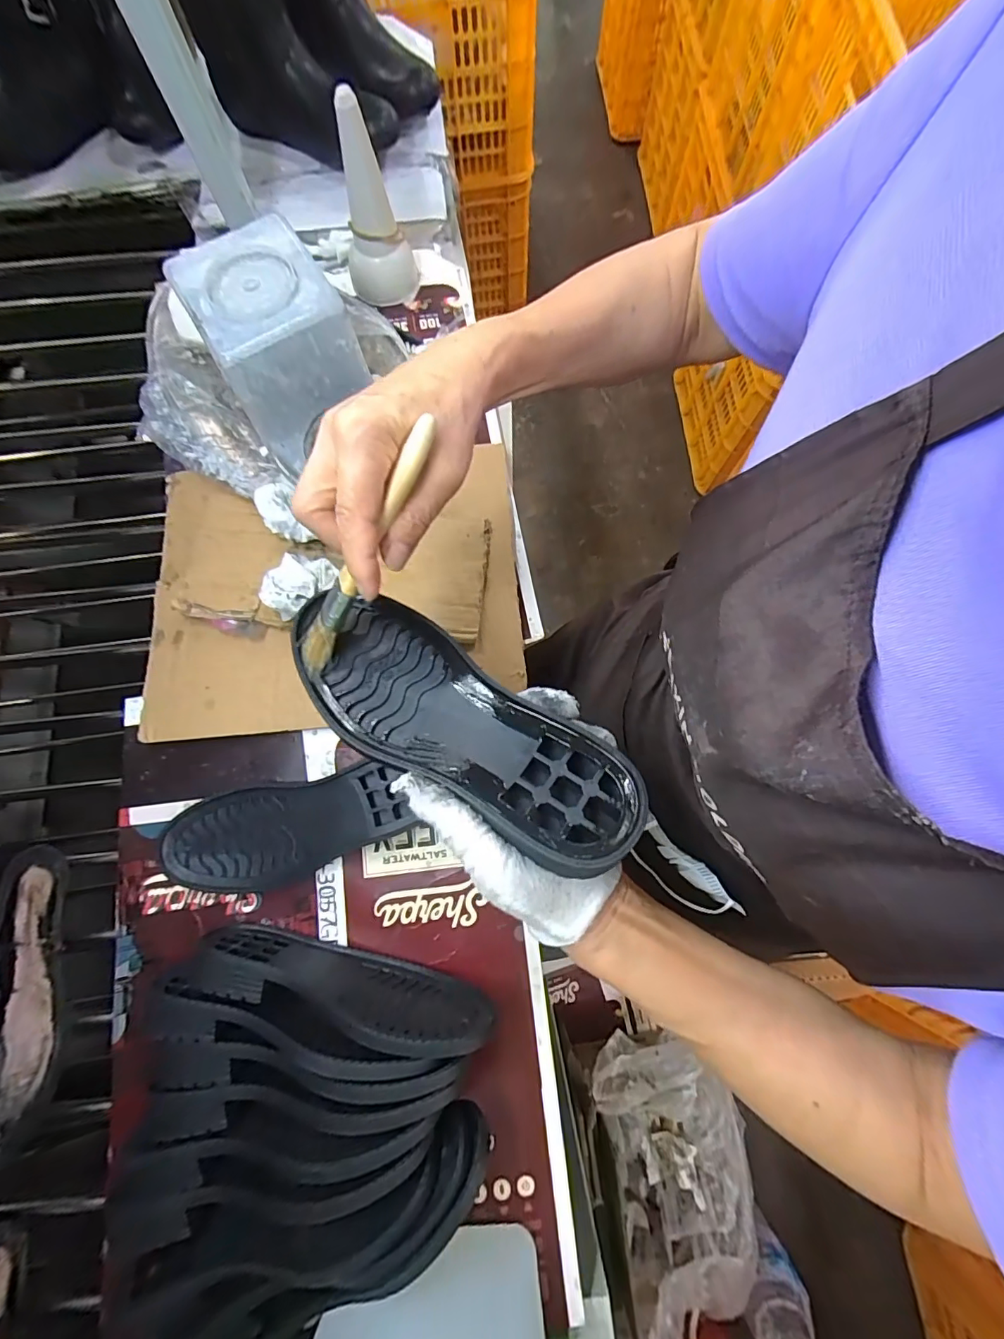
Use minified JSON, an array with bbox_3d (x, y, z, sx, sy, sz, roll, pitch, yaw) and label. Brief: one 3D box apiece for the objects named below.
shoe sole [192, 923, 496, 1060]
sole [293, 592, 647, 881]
[{"bbox_3d":[-0.109,0.217,0.335,0.202,0.084,0.024,10,77,3],"label":"shoe sole"},{"bbox_3d":[-0.029,0.023,0.257,0.211,0.026,0.073,31,79,24],"label":"sole"}]

